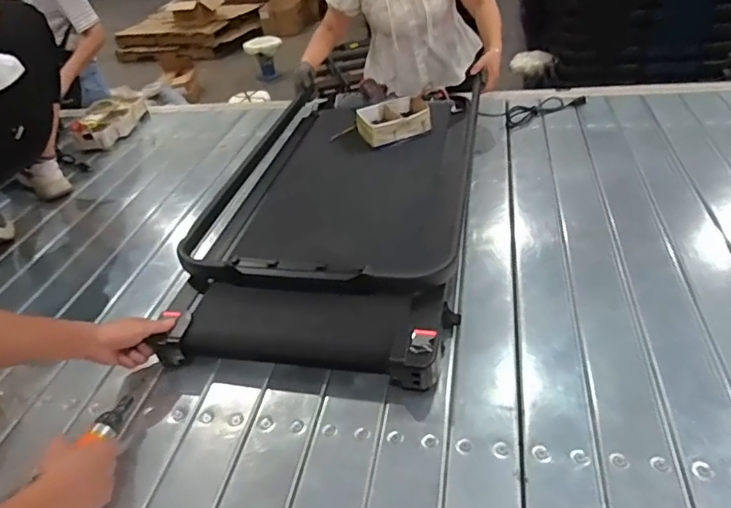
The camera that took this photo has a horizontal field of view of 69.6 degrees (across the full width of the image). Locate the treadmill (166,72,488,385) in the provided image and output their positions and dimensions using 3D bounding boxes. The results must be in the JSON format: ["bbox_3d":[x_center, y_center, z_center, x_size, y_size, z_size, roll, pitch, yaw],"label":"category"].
[{"bbox_3d":[-0.048,-0.152,1.253,0.560,0.132,1.046,3,38,13],"label":"treadmill"}]

